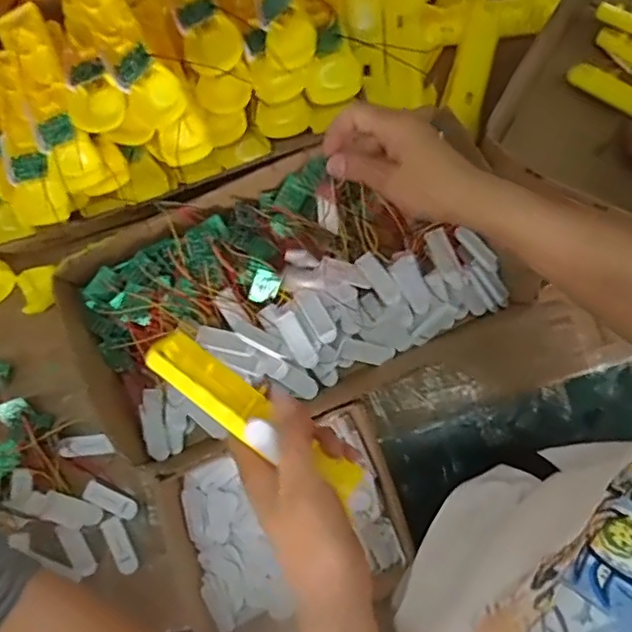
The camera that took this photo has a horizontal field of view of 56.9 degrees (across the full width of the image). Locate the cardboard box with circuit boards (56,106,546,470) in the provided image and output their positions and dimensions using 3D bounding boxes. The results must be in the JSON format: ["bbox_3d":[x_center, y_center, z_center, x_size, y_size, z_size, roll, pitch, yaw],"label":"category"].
[{"bbox_3d":[-0.020,-0.027,0.597,0.420,0.103,0.220,-26,79,-4],"label":"cardboard box with circuit boards"}]

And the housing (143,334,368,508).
[{"bbox_3d":[-0.038,0.068,0.389,0.164,0.036,0.032,36,81,-4],"label":"housing"}]

